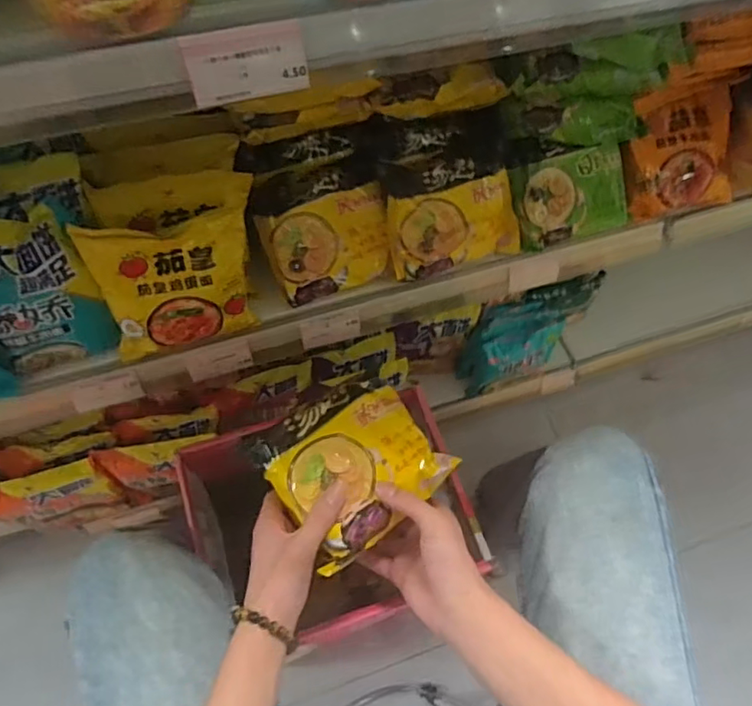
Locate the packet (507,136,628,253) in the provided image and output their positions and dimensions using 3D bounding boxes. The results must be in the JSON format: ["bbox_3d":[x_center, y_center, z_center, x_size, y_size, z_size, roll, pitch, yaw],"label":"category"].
[{"bbox_3d":[0.234,-0.183,0.659,0.142,0.025,0.098,-19,110,-12],"label":"packet"}]

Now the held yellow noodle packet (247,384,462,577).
[{"bbox_3d":[-0.018,0.095,0.507,0.143,0.036,0.128,-36,71,-19],"label":"held yellow noodle packet"}]

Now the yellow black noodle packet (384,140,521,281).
[{"bbox_3d":[0.087,-0.154,0.622,0.161,0.132,0.045,-19,30,-11],"label":"yellow black noodle packet"}]

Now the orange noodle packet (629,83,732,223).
[{"bbox_3d":[0.370,-0.240,0.690,0.133,0.038,0.133,-13,105,-8],"label":"orange noodle packet"}]

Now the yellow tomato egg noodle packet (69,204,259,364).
[{"bbox_3d":[-0.190,-0.064,0.543,0.140,0.149,0.045,-13,39,-15],"label":"yellow tomato egg noodle packet"}]

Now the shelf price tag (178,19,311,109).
[{"bbox_3d":[-0.075,-0.170,0.334,0.069,0.038,0.004,-18,38,-13],"label":"shelf price tag"}]

